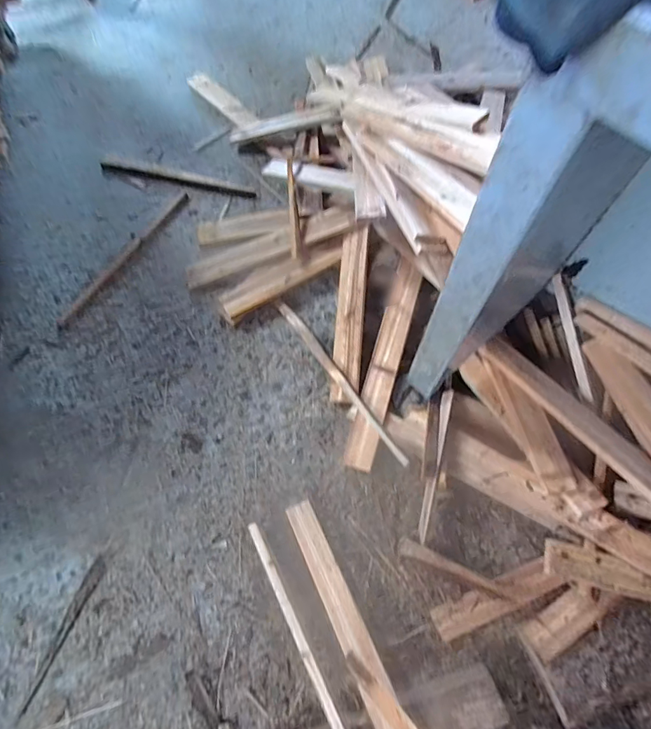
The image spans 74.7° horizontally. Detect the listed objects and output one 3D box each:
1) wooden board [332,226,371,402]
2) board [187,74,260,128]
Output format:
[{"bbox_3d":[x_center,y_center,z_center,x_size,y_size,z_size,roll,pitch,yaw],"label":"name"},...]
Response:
[{"bbox_3d":[0.056,-0.119,0.991,0.068,0.020,0.410,1,79,22],"label":"wooden board"},{"bbox_3d":[-0.311,-0.800,1.295,0.070,0.017,0.298,-39,72,-12],"label":"board"}]

